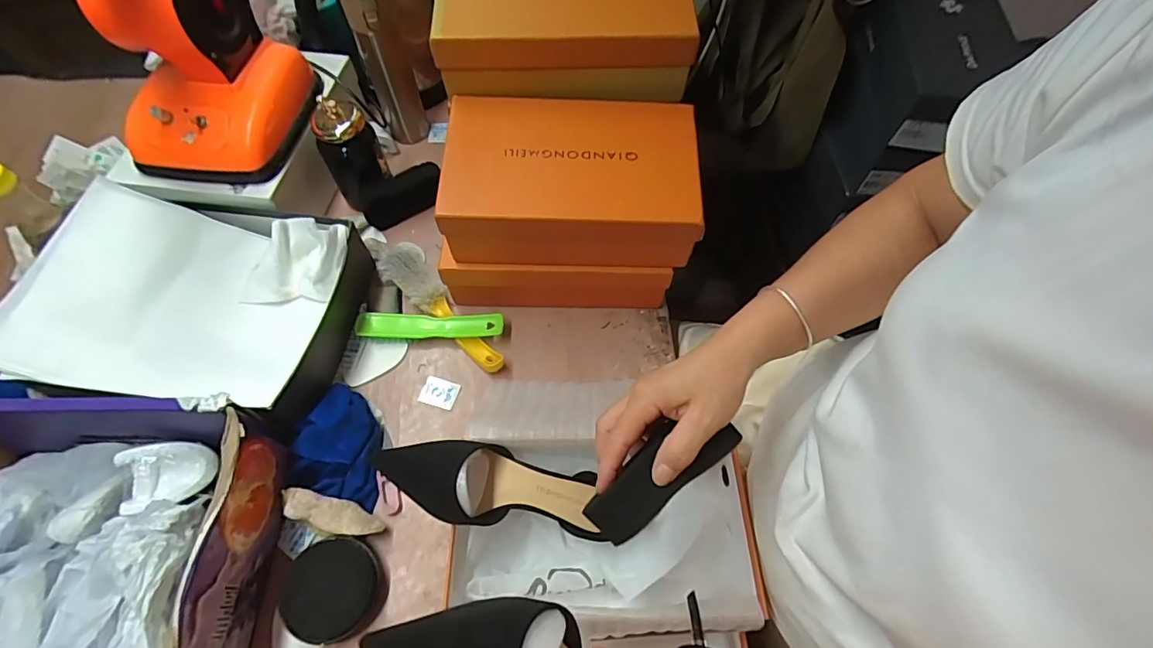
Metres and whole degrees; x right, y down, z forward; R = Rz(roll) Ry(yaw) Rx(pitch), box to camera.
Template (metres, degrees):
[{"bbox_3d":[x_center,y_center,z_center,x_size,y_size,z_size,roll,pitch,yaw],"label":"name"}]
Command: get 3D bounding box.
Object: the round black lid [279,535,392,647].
[{"bbox_3d":[-0.246,0.270,0.512,0.090,0.033,0.095,1,61,-1],"label":"round black lid"}]

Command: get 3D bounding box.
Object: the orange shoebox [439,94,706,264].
[{"bbox_3d":[-0.007,-0.172,0.600,0.283,0.099,0.169,1,61,-1],"label":"orange shoebox"}]

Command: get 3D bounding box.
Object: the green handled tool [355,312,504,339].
[{"bbox_3d":[-0.190,0.004,0.658,0.186,0.024,0.034,0,61,-2],"label":"green handled tool"}]

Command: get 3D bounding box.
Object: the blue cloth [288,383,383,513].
[{"bbox_3d":[-0.260,0.133,0.569,0.101,0.059,0.121,14,62,6],"label":"blue cloth"}]

